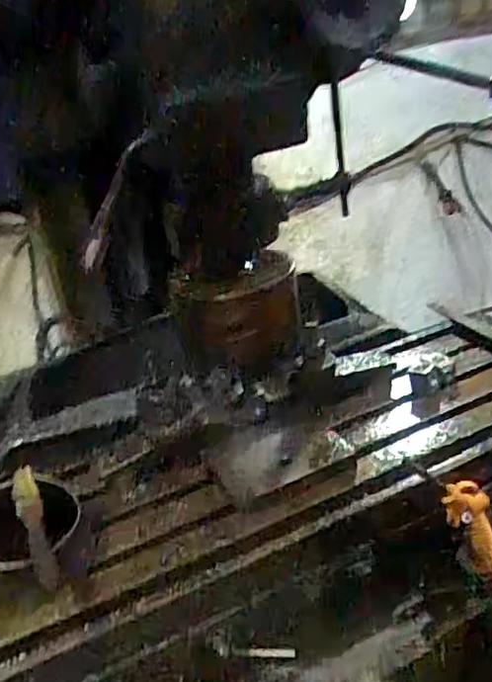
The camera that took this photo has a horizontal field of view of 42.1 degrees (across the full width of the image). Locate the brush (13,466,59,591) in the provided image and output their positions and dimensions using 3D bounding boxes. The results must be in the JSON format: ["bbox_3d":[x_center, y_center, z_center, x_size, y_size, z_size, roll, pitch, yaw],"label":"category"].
[{"bbox_3d":[-0.186,0.160,0.563,0.021,0.015,0.118,-17,54,-18],"label":"brush"}]

